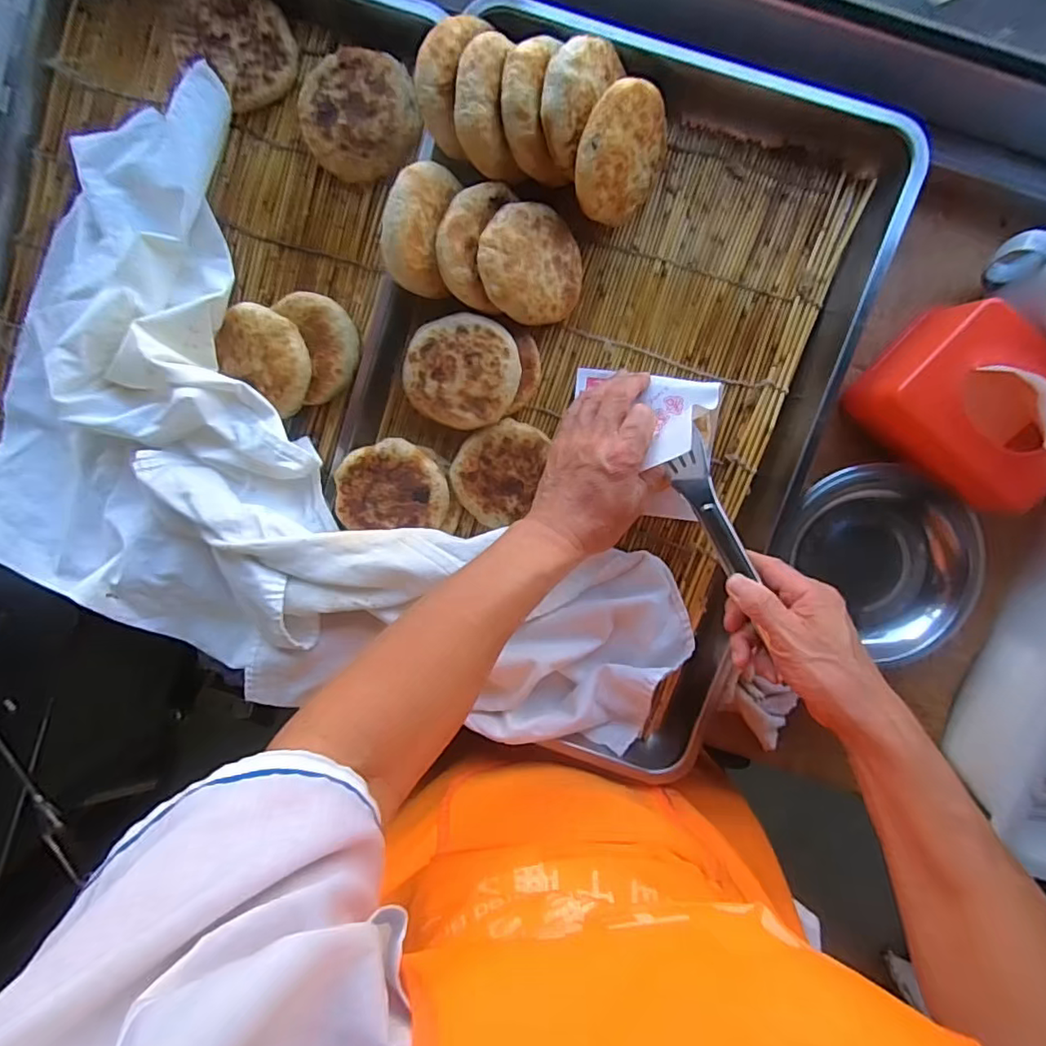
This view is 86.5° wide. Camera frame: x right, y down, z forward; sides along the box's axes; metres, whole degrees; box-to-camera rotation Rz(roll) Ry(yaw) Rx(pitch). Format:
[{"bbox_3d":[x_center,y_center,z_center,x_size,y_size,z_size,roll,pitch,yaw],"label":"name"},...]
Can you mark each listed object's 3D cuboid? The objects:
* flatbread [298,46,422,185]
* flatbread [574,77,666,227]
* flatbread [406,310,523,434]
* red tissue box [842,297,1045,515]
[{"bbox_3d":[-0.137,-0.346,0.475,0.096,0.027,0.096,0,97,3],"label":"flatbread"},{"bbox_3d":[0.079,-0.286,0.435,0.021,0.082,0.092,40,122,38],"label":"flatbread"},{"bbox_3d":[-0.052,-0.129,0.481,0.094,0.027,0.091,0,97,3],"label":"flatbread"},{"bbox_3d":[0.367,-0.092,0.447,0.166,0.075,0.117,42,98,-3],"label":"red tissue box"}]

